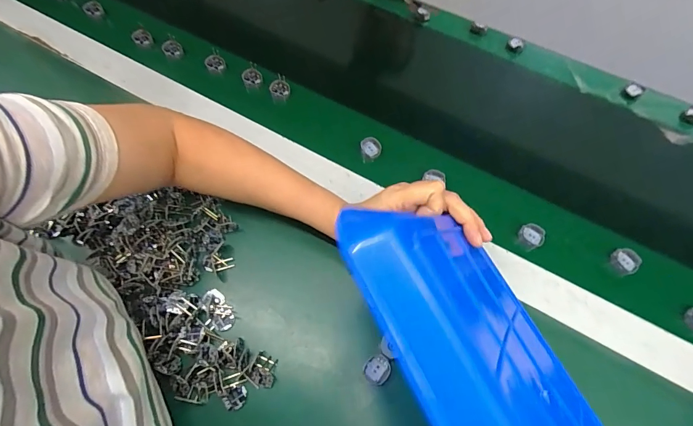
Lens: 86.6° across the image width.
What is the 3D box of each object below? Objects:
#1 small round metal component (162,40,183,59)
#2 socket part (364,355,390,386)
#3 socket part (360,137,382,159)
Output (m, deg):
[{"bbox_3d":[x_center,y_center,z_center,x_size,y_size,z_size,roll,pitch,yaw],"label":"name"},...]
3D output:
[{"bbox_3d":[-0.270,-0.254,0.571,0.027,0.007,0.032,-30,71,-13],"label":"small round metal component"},{"bbox_3d":[0.031,0.162,0.378,0.025,0.008,0.028,26,69,9],"label":"socket part"},{"bbox_3d":[0.034,-0.089,0.505,0.027,0.012,0.035,-2,67,-2],"label":"socket part"}]

